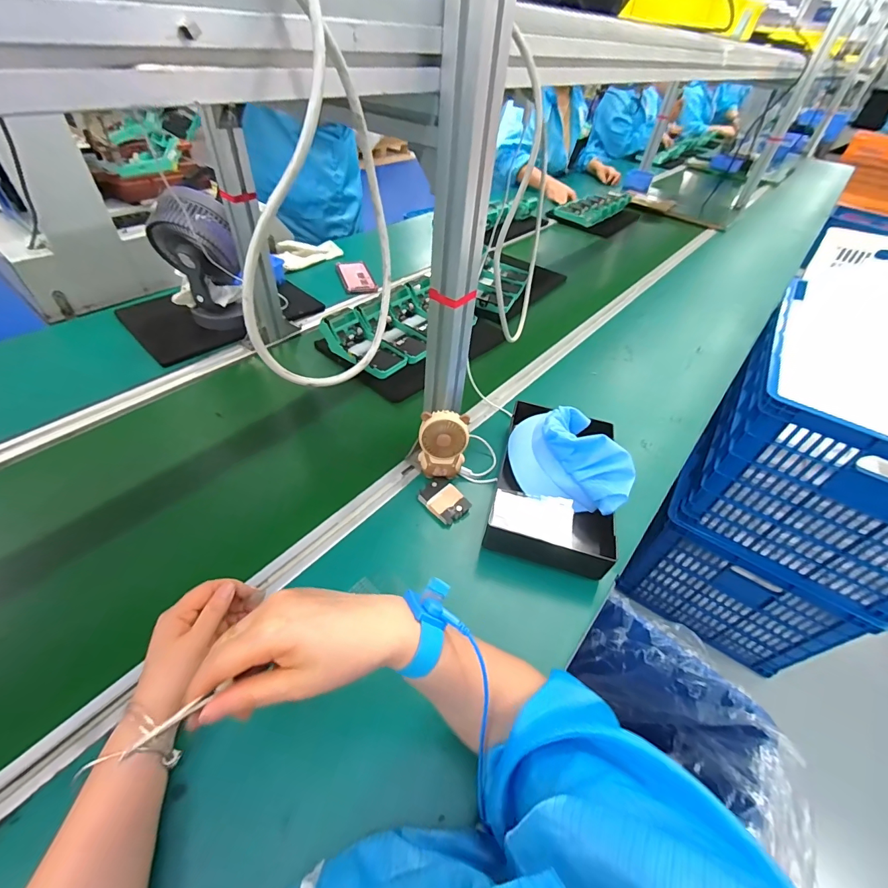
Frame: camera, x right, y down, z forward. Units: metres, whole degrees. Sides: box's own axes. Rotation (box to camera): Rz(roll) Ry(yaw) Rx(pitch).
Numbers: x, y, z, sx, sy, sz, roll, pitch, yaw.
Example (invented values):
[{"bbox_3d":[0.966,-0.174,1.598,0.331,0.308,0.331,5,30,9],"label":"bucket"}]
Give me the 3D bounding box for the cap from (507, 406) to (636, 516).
[{"bbox_3d":[0.183,0.018,0.611,0.175,0.092,0.142,20,47,14],"label":"cap"}]

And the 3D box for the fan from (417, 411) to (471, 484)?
[{"bbox_3d":[-0.003,0.009,0.592,0.068,0.112,0.043,8,46,2],"label":"fan"}]

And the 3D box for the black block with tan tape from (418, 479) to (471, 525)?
[{"bbox_3d":[0.000,0.081,0.593,0.069,0.017,0.053,33,52,24],"label":"black block with tan tape"}]

